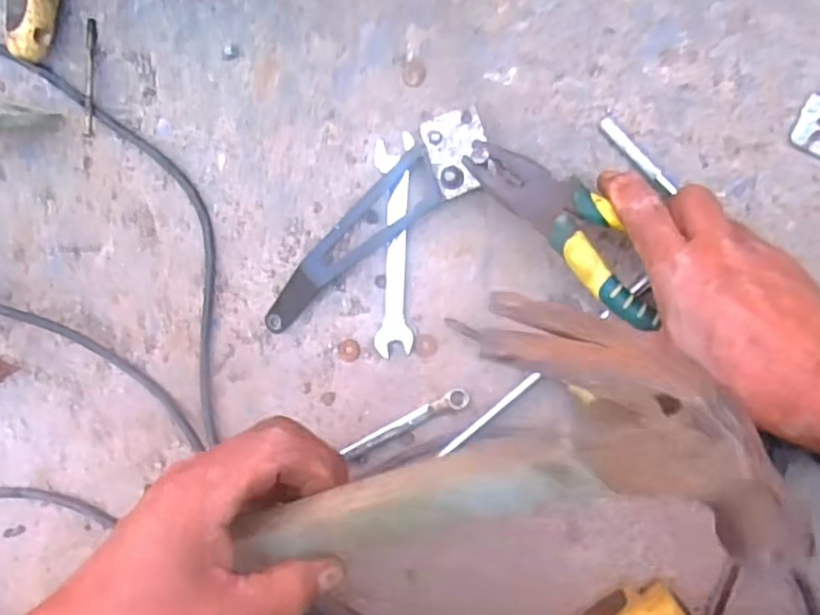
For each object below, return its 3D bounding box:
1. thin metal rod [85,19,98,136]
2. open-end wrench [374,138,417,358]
[{"bbox_3d":[-0.221,-0.159,0.494,0.009,0.004,0.079,5,94,8],"label":"thin metal rod"},{"bbox_3d":[-0.010,-0.040,0.471,0.026,0.011,0.143,2,95,13],"label":"open-end wrench"}]

